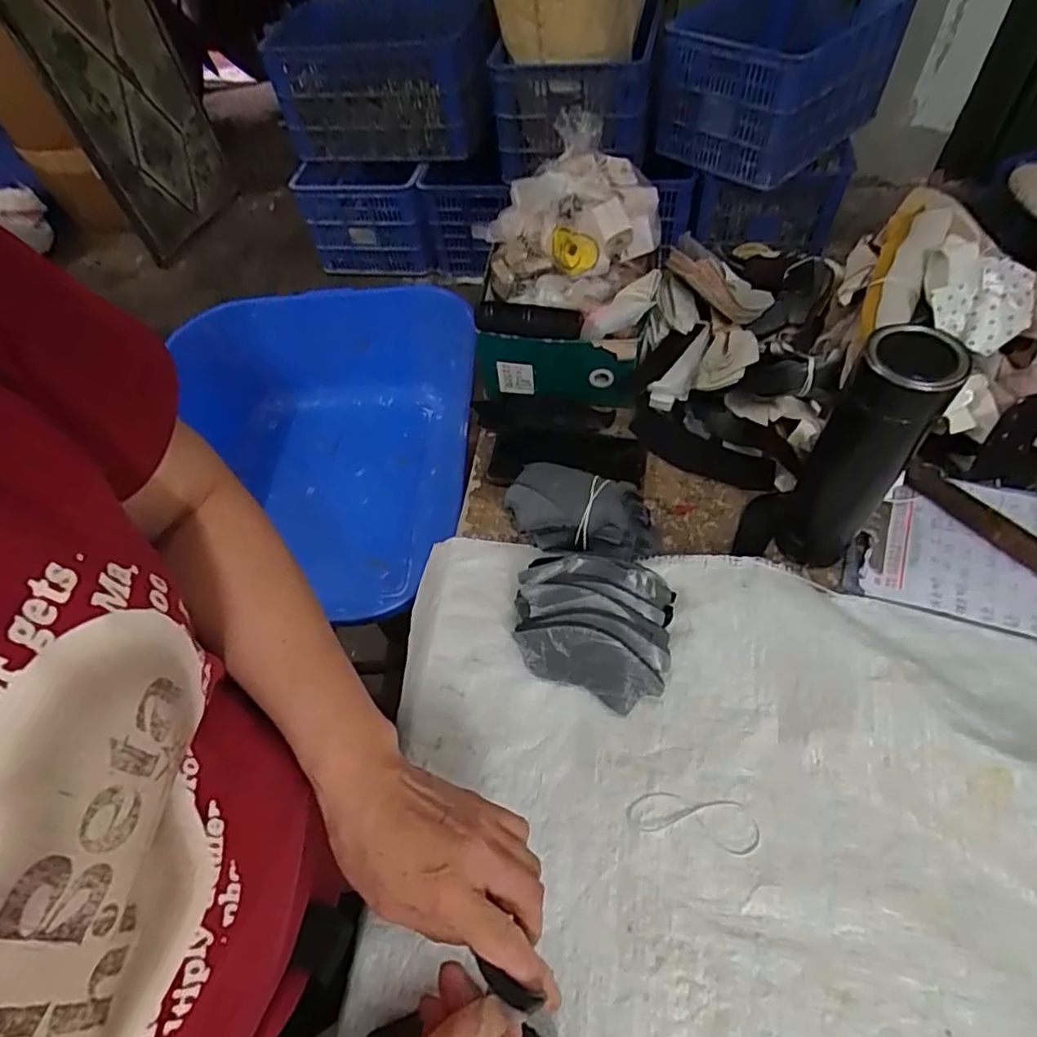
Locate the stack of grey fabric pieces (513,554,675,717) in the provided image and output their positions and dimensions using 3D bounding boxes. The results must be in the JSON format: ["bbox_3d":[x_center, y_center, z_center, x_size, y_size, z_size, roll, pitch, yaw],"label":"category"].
[{"bbox_3d":[0.062,0.090,0.507,0.135,0.049,0.119,8,56,11],"label":"stack of grey fabric pieces"}]

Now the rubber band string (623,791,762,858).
[{"bbox_3d":[0.129,0.219,0.438,0.094,0.004,0.034,9,57,12],"label":"rubber band string"}]

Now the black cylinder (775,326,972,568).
[{"bbox_3d":[0.266,-0.047,0.468,0.062,0.211,0.062,29,63,23],"label":"black cylinder"}]

